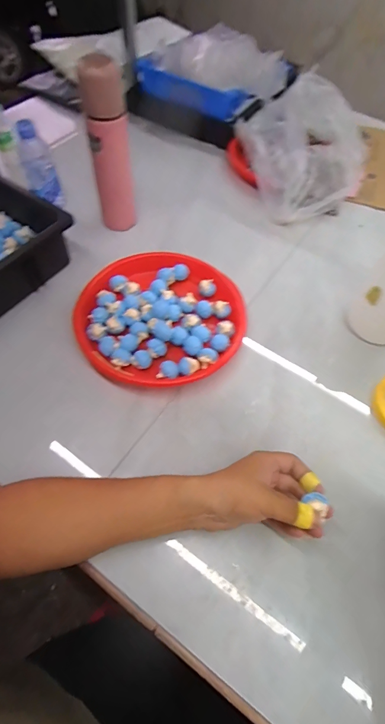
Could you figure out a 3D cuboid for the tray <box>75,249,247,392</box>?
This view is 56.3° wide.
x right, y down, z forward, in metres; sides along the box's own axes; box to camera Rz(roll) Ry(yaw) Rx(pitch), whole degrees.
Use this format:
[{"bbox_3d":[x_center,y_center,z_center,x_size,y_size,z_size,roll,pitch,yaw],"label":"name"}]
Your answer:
[{"bbox_3d":[-0.046,-0.070,0.563,0.245,0.042,0.236,0,60,0],"label":"tray"}]

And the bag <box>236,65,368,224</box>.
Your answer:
[{"bbox_3d":[0.210,-0.435,0.696,0.172,0.209,0.279,-11,61,-7],"label":"bag"}]

